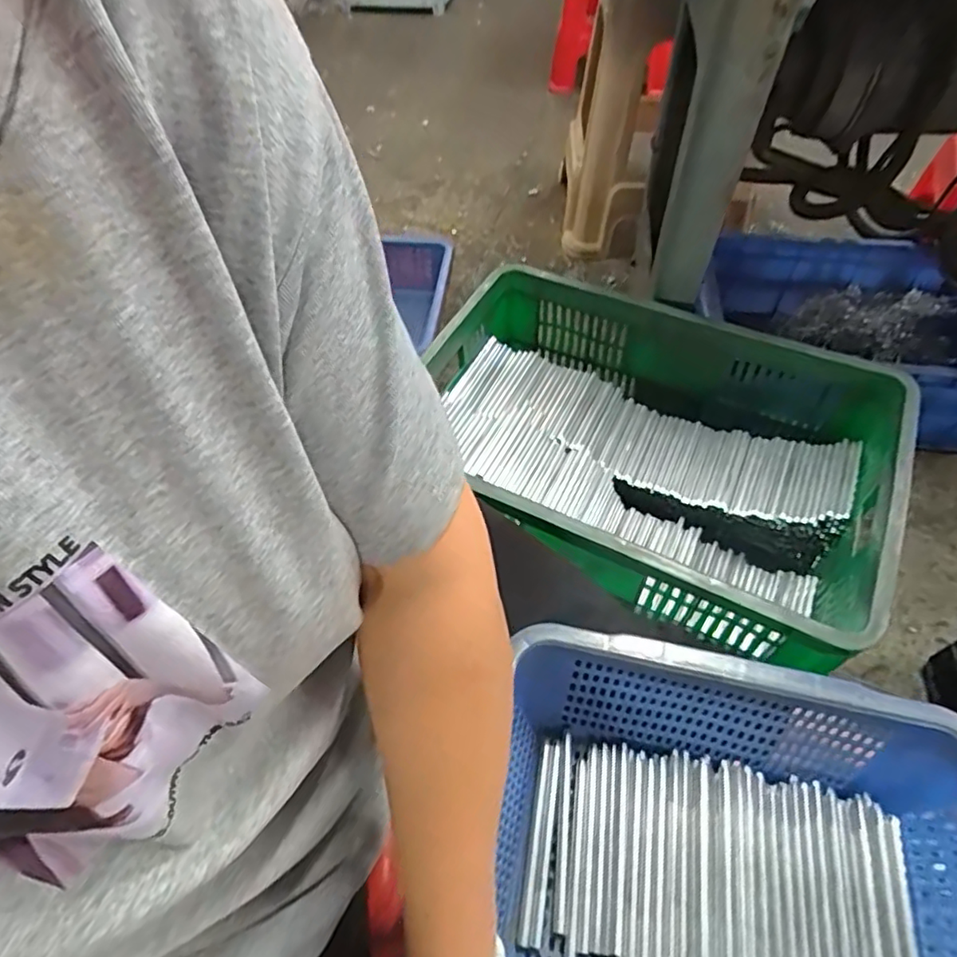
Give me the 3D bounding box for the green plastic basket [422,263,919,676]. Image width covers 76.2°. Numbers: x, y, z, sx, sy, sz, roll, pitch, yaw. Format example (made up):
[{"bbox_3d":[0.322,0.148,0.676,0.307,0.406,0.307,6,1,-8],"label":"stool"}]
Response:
[{"bbox_3d":[0.218,-0.027,0.846,0.593,0.209,0.443,20,56,16],"label":"green plastic basket"}]

